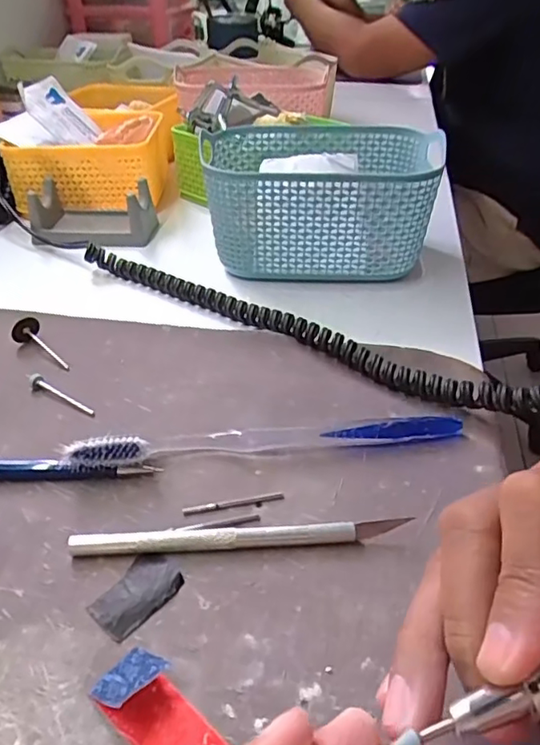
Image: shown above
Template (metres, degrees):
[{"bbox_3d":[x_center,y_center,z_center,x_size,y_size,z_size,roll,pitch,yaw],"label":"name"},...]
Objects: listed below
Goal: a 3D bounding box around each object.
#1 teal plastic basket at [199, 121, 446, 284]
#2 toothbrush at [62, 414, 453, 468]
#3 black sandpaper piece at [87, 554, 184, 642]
[{"bbox_3d":[0.038,-0.130,0.436,0.157,0.079,0.120,0,37,1],"label":"teal plastic basket"},{"bbox_3d":[0.002,0.030,0.275,0.185,0.019,0.017,-6,37,-7],"label":"toothbrush"},{"bbox_3d":[-0.050,0.083,0.217,0.022,0.004,0.033,26,45,31],"label":"black sandpaper piece"}]

